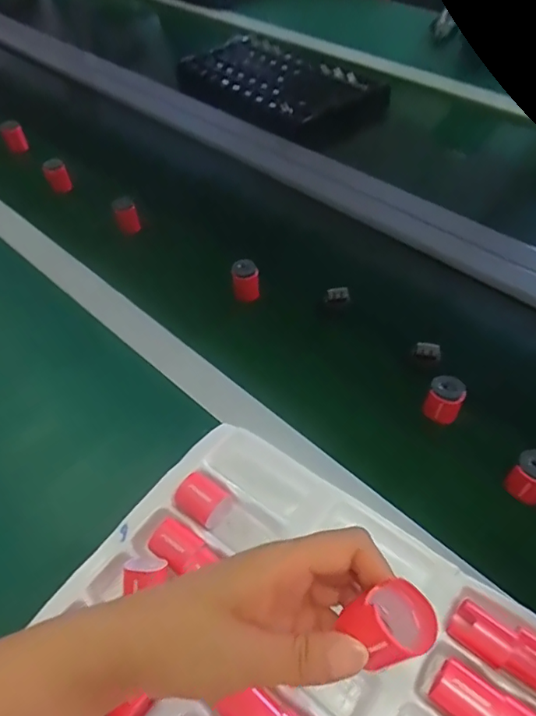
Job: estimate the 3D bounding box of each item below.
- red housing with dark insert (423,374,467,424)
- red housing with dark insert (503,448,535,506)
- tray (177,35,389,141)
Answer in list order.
[{"bbox_3d":[0.164,0.040,0.484,0.030,0.039,0.029,-2,50,3],"label":"red housing with dark insert"},{"bbox_3d":[0.220,0.099,0.434,0.031,0.037,0.030,-2,50,3],"label":"red housing with dark insert"},{"bbox_3d":[0.011,-0.482,0.949,0.226,0.052,0.359,-39,61,-24],"label":"tray"}]

